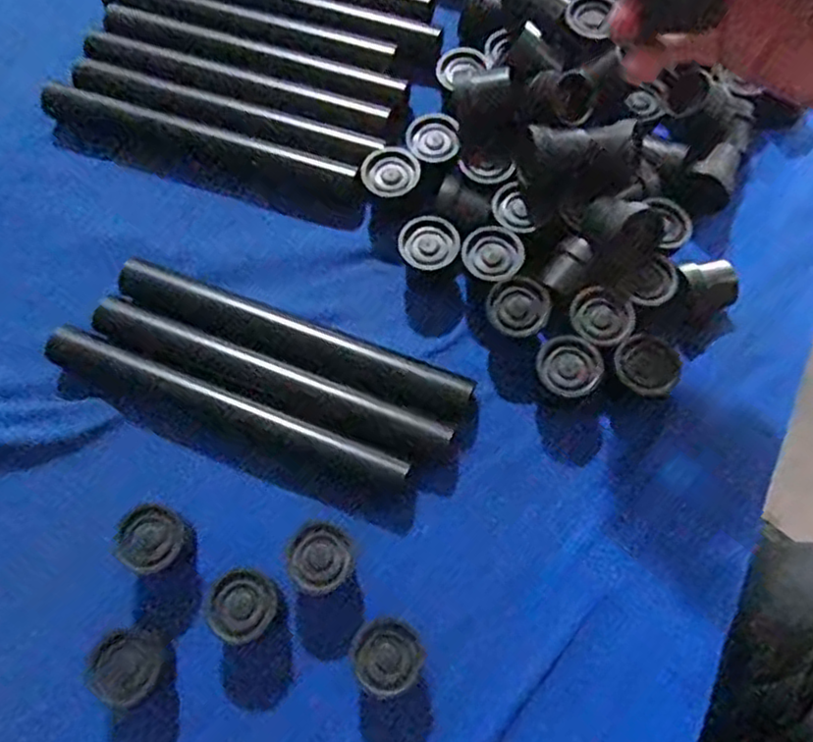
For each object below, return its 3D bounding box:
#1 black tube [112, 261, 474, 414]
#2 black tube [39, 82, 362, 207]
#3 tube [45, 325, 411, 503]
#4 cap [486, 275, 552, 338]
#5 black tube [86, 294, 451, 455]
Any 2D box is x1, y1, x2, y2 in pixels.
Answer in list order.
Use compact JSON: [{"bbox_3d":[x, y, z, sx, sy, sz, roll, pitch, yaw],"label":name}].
[{"bbox_3d":[-0.068,-0.020,0.397,0.219,0.020,0.025,21,72,8],"label":"black tube"},{"bbox_3d":[-0.137,-0.149,0.441,0.222,0.017,0.023,18,71,7],"label":"black tube"},{"bbox_3d":[-0.104,0.025,0.383,0.216,0.022,0.026,21,72,7],"label":"tube"},{"bbox_3d":[0.063,-0.033,0.391,0.035,0.033,0.033,0,70,0],"label":"cap"},{"bbox_3d":[-0.080,0.004,0.388,0.216,0.021,0.025,21,72,7],"label":"black tube"}]

